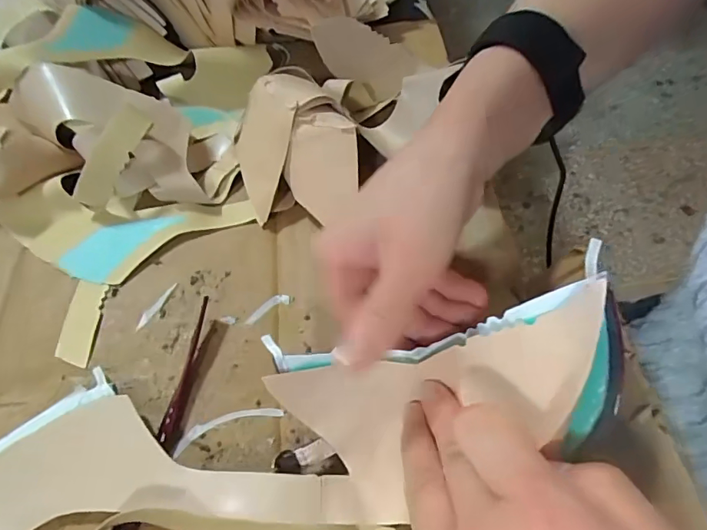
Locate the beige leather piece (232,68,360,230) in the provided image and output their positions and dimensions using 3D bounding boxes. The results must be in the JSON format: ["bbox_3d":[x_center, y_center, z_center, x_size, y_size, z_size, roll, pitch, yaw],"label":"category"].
[{"bbox_3d":[-0.037,-0.078,0.306,0.075,0.059,0.095,-8,57,-3],"label":"beige leather piece"}]

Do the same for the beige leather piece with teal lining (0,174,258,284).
[{"bbox_3d":[-0.150,-0.022,0.299,0.160,0.018,0.063,4,58,5],"label":"beige leather piece with teal lining"}]

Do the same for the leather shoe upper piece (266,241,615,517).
[{"bbox_3d":[0.040,0.052,0.195,0.141,0.047,0.070,-26,55,20],"label":"leather shoe upper piece"}]

